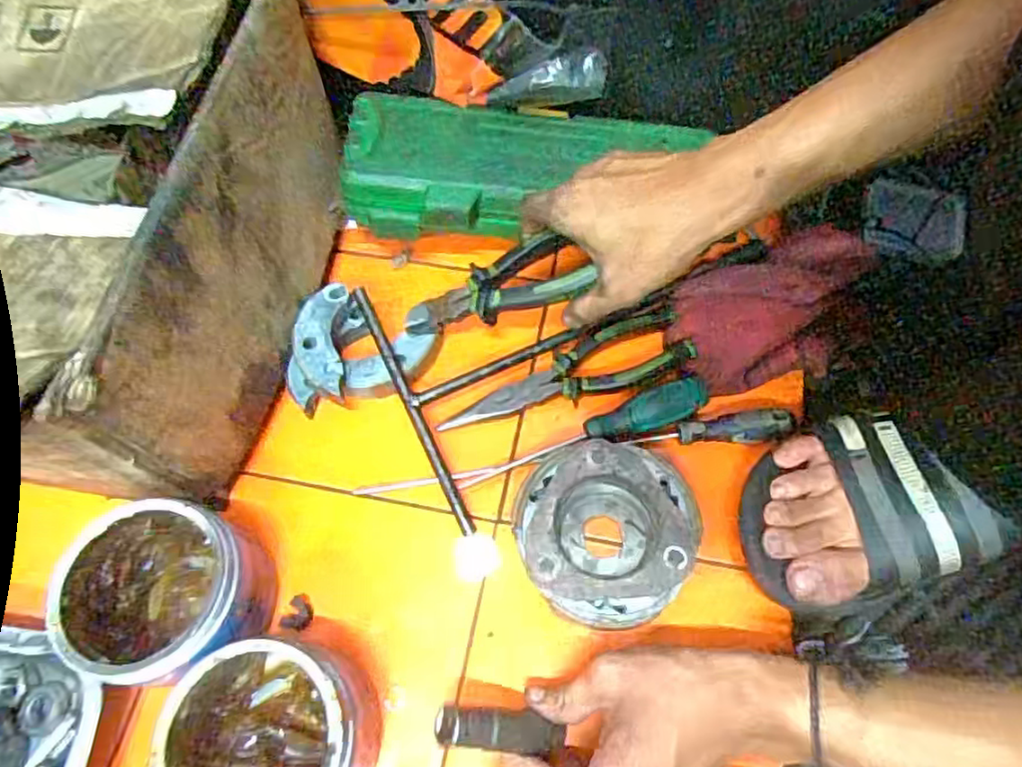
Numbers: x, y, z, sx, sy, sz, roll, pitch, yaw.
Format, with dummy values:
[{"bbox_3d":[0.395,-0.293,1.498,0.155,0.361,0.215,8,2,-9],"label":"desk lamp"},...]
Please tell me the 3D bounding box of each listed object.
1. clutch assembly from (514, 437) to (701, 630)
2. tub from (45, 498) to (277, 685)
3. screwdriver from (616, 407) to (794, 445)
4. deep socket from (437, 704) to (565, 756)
[{"bbox_3d":[0.060,0.095,0.429,0.108,0.039,0.116,-1,64,3],"label":"clutch assembly"},{"bbox_3d":[-0.210,0.124,0.396,0.106,0.071,0.096,-38,68,-14],"label":"tub"},{"bbox_3d":[0.134,0.032,0.460,0.113,0.025,0.019,-3,64,2],"label":"screwdriver"},{"bbox_3d":[-0.005,0.188,0.362,0.071,0.019,0.021,16,63,-19],"label":"deep socket"}]

